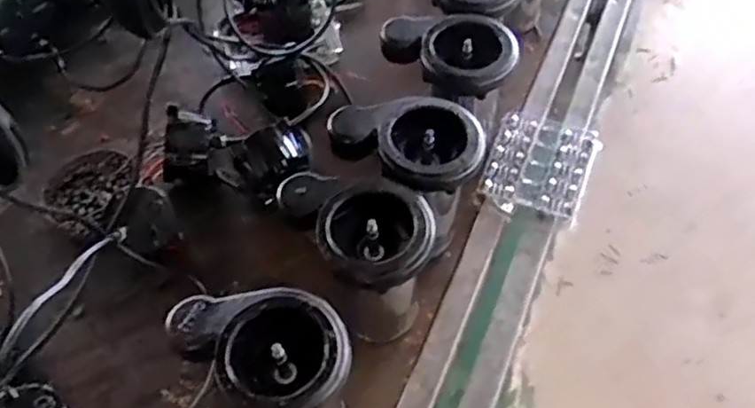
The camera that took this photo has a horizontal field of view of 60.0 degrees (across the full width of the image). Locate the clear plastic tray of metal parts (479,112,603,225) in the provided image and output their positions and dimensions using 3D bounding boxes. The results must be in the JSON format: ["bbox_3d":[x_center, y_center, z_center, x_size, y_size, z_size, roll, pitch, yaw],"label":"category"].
[{"bbox_3d":[0.226,-0.055,0.904,0.133,0.029,0.164,19,59,16],"label":"clear plastic tray of metal parts"}]

